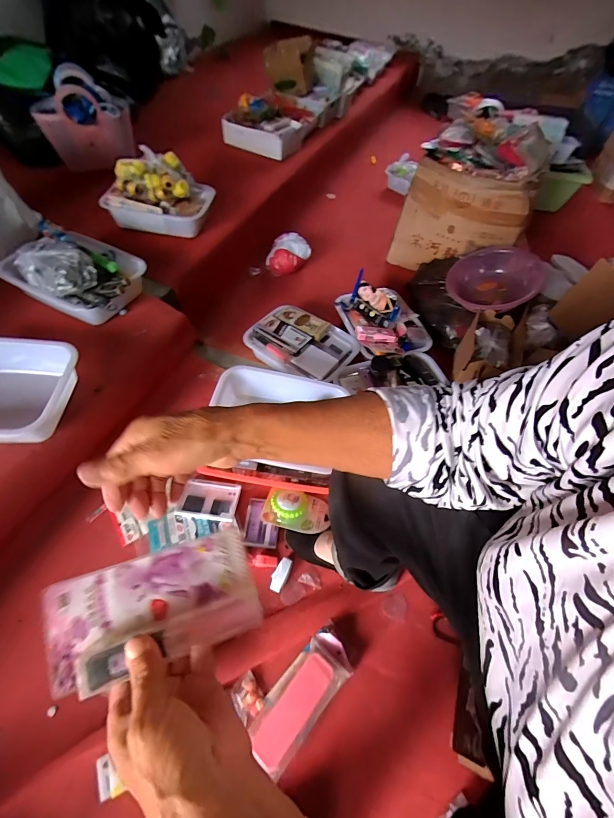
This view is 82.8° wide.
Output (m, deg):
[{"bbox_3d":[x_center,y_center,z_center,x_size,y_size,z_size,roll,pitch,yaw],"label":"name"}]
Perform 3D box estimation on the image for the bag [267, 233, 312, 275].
[{"bbox_3d":[-0.063,-0.539,1.232,0.118,0.103,0.108,25,56,13],"label":"bag"}]

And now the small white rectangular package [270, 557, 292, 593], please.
[{"bbox_3d":[-0.051,0.322,0.680,0.027,0.018,0.063,23,56,12],"label":"small white rectangular package"}]

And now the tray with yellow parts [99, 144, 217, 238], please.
[{"bbox_3d":[-0.432,-0.622,1.002,0.282,0.151,0.176,2,54,-3],"label":"tray with yellow parts"}]

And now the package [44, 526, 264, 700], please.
[{"bbox_3d":[-0.117,0.152,0.268,0.147,0.020,0.077,-15,57,-15],"label":"package"}]

